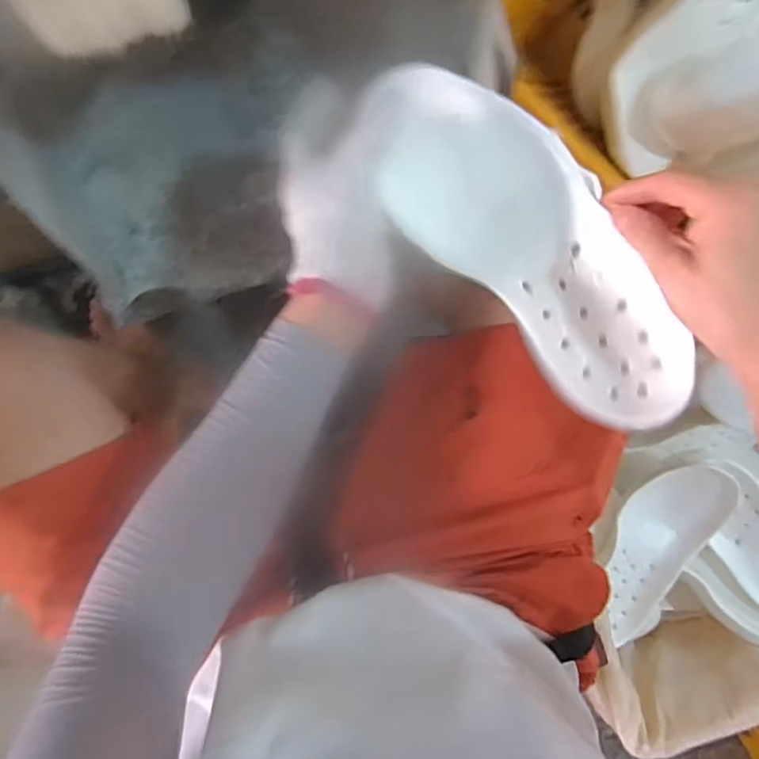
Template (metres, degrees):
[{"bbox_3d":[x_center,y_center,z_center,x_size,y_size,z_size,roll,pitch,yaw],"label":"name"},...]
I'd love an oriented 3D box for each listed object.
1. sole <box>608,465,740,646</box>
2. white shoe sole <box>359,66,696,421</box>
[{"bbox_3d":[0.370,0.230,0.808,0.124,0.035,0.265,10,113,-5],"label":"sole"},{"bbox_3d":[0.103,-0.094,0.414,0.105,0.031,0.282,-40,90,-3],"label":"white shoe sole"}]

